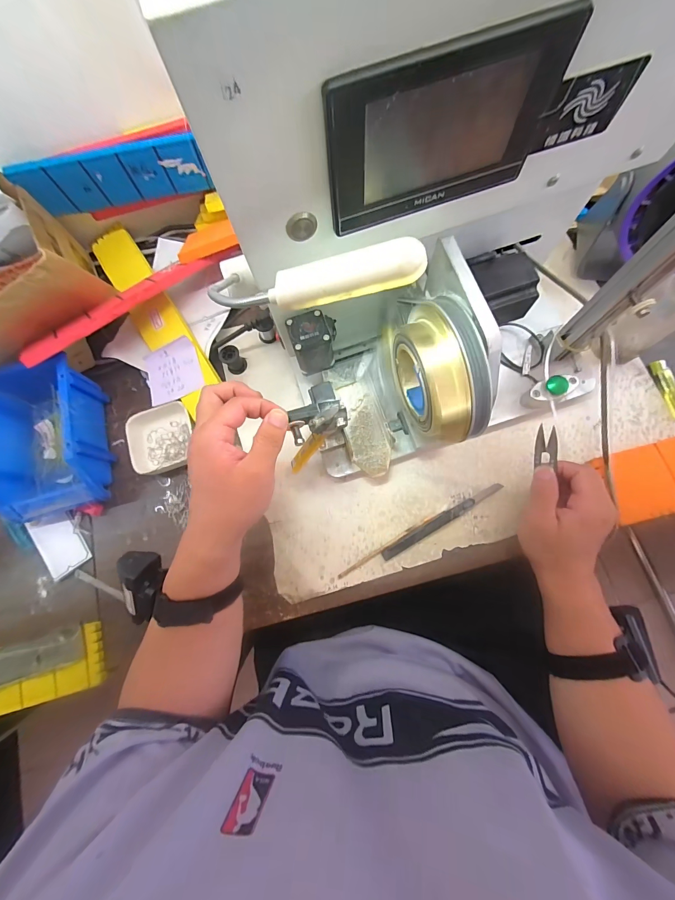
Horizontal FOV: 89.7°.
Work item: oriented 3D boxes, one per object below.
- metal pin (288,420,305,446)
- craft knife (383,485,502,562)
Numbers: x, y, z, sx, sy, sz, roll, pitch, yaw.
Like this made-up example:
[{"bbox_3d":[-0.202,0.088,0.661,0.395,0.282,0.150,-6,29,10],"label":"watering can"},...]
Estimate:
[{"bbox_3d":[-0.037,-0.016,0.316,0.013,0.012,0.023,-9,78,2],"label":"metal pin"},{"bbox_3d":[0.126,0.085,0.411,0.163,0.007,0.014,-31,77,-4],"label":"craft knife"}]

